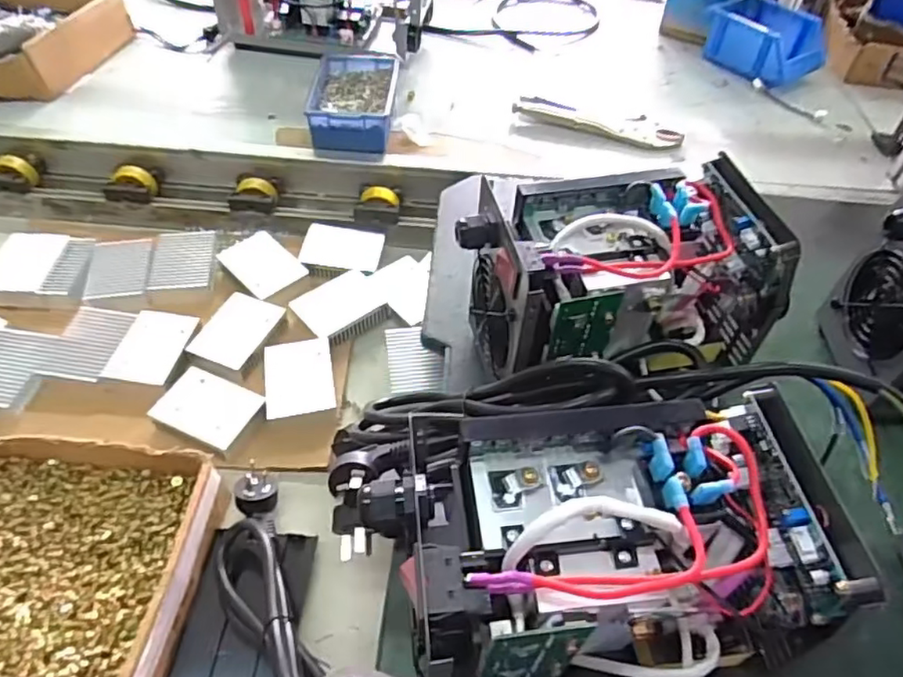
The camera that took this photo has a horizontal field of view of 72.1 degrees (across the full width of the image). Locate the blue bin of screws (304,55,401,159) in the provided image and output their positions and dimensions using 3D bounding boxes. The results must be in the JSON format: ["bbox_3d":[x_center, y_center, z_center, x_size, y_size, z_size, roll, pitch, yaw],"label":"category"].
[{"bbox_3d":[-0.120,-0.296,0.778,0.101,0.052,0.159,2,50,-1],"label":"blue bin of screws"}]

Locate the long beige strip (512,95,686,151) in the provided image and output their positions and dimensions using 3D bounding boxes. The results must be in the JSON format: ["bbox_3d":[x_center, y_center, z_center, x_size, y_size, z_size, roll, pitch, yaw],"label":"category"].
[{"bbox_3d":[0.189,-0.278,0.801,0.214,0.021,0.039,17,51,11],"label":"long beige strip"}]

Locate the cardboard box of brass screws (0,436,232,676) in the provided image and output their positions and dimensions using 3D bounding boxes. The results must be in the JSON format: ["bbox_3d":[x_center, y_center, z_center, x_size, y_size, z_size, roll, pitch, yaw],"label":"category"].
[{"bbox_3d":[-0.300,0.167,0.477,0.212,0.055,0.174,6,50,2],"label":"cardboard box of brass screws"}]

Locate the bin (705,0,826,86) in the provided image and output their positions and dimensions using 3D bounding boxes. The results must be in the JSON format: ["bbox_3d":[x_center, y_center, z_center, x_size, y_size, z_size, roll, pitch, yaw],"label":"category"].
[{"bbox_3d":[0.460,-0.437,0.913,0.113,0.071,0.159,-30,57,-25],"label":"bin"}]

